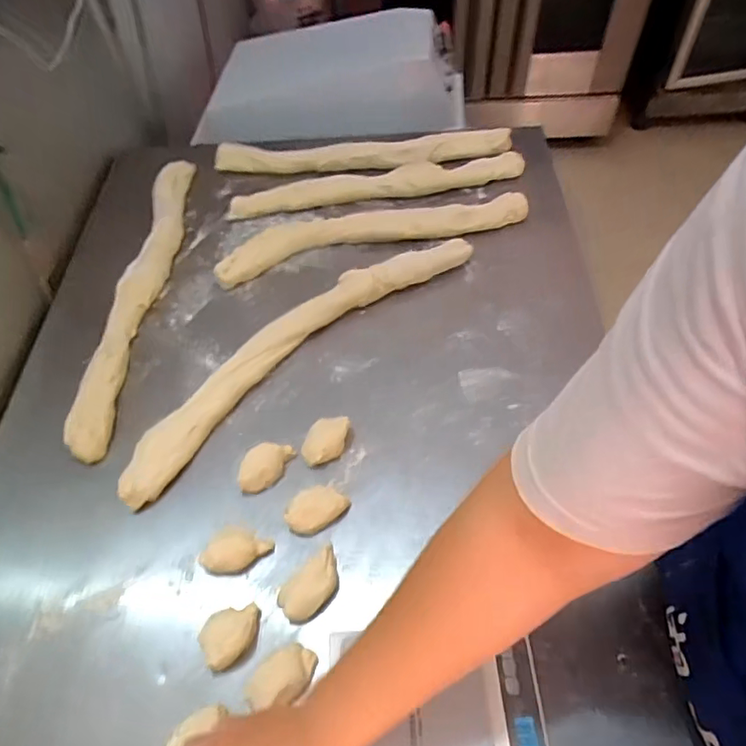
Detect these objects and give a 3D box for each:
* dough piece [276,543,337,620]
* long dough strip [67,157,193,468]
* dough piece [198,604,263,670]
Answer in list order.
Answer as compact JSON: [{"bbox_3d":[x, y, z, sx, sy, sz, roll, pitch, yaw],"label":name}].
[{"bbox_3d":[-0.059,0.216,0.546,0.070,0.030,0.042,-37,60,-20],"label":"dough piece"},{"bbox_3d":[-0.340,-0.135,0.801,0.057,0.034,0.563,-2,55,3],"label":"long dough strip"},{"bbox_3d":[-0.136,0.252,0.522,0.054,0.036,0.053,-13,55,-5],"label":"dough piece"}]

